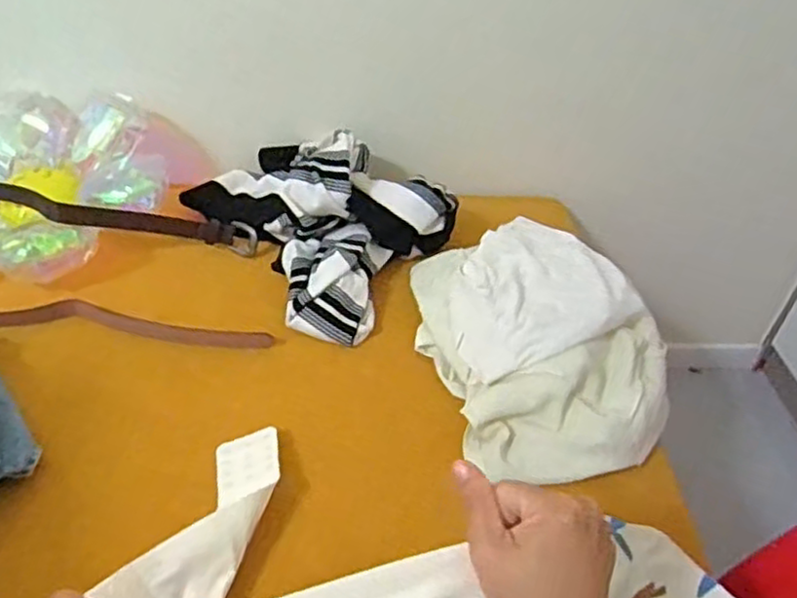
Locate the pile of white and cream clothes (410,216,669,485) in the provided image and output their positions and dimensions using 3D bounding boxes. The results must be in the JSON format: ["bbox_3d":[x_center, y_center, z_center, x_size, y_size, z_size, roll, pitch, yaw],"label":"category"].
[{"bbox_3d":[0.160,0.034,0.718,0.245,0.079,0.293,-8,43,-15],"label":"pile of white and cream clothes"}]

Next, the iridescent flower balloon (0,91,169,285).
[{"bbox_3d":[-0.439,-0.139,0.825,0.309,0.083,0.287,-22,48,-28],"label":"iridescent flower balloon"}]

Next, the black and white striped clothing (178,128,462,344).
[{"bbox_3d":[-0.117,-0.113,0.826,0.323,0.115,0.240,28,46,23],"label":"black and white striped clothing"}]

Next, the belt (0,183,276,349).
[{"bbox_3d":[-0.344,-0.055,0.758,0.445,0.071,0.189,7,41,1],"label":"belt"}]

